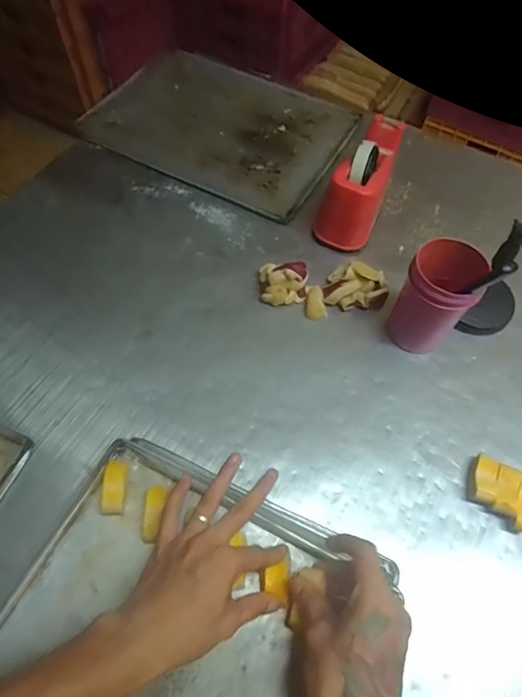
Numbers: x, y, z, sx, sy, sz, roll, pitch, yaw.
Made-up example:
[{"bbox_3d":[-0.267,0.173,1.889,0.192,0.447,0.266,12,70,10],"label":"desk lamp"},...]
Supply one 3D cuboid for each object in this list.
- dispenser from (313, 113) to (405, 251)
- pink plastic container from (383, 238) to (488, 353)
[{"bbox_3d":[0.161,-0.257,0.720,0.078,0.113,0.203,29,63,14],"label":"dispenser"},{"bbox_3d":[0.227,-0.064,0.604,0.081,0.128,0.097,29,63,14],"label":"pink plastic container"}]

